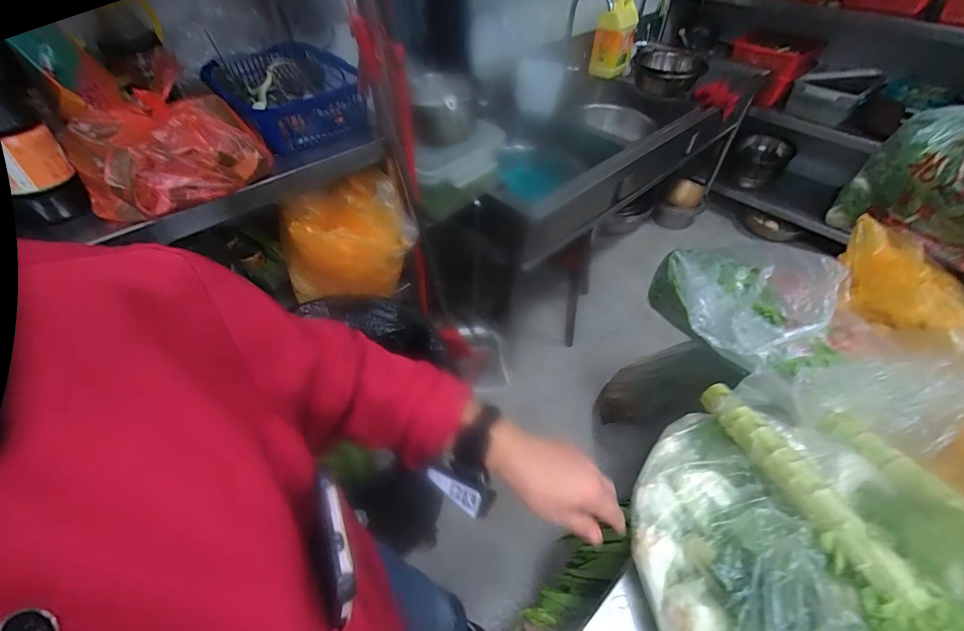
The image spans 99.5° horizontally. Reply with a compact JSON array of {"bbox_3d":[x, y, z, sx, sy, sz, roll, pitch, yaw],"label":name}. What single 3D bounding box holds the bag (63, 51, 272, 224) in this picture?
[{"bbox_3d":[-0.502,-0.280,0.649,0.245,0.123,0.211,-30,54,-25],"label":"bag"}]

